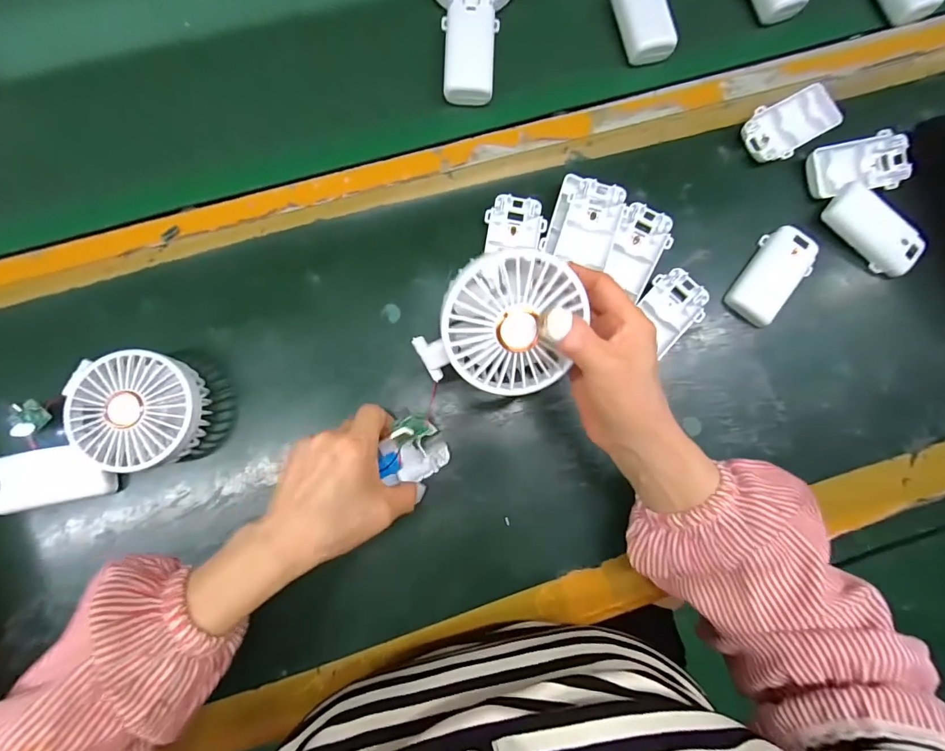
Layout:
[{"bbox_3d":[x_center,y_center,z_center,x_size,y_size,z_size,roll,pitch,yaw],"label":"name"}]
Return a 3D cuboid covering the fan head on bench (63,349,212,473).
[{"bbox_3d":[-0.250,0.027,0.324,0.090,0.048,0.082,0,80,-3],"label":"fan head on bench"}]

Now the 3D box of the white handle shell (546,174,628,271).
[{"bbox_3d":[0.097,-0.131,0.367,0.054,0.022,0.079,16,80,0],"label":"white handle shell"}]

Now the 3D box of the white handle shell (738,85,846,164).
[{"bbox_3d":[0.298,-0.235,0.397,0.095,0.014,0.050,-27,83,-7],"label":"white handle shell"}]

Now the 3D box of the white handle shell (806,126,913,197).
[{"bbox_3d":[0.360,-0.195,0.393,0.097,0.014,0.050,-10,81,-4],"label":"white handle shell"}]

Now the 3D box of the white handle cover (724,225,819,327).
[{"bbox_3d":[0.269,-0.089,0.376,0.047,0.012,0.093,33,80,3],"label":"white handle cover"}]

